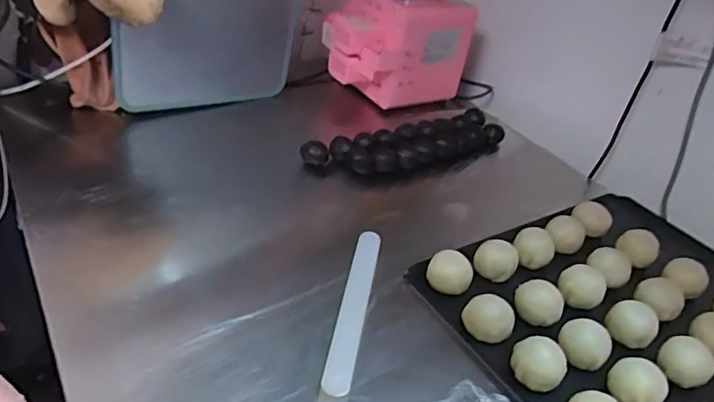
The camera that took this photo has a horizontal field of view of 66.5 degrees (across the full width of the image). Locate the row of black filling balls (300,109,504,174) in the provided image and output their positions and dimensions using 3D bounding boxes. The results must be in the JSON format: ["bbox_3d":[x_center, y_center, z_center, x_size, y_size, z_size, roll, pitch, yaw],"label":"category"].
[{"bbox_3d":[0.087,-0.083,0.857,0.346,0.051,0.091,-15,43,-31],"label":"row of black filling balls"}]

